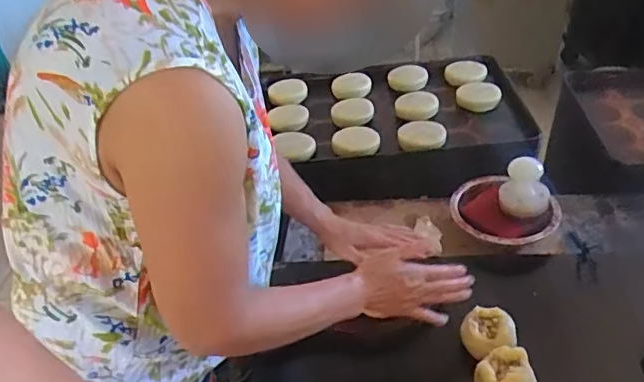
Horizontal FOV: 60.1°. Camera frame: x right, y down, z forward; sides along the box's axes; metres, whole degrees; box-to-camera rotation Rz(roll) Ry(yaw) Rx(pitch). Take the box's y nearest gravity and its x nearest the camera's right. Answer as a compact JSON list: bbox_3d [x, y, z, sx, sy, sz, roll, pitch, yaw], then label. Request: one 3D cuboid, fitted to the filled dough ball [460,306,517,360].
[{"bbox_3d":[0.239,0.203,0.804,0.065,0.043,0.071,-1,38,1],"label":"filled dough ball"}]

